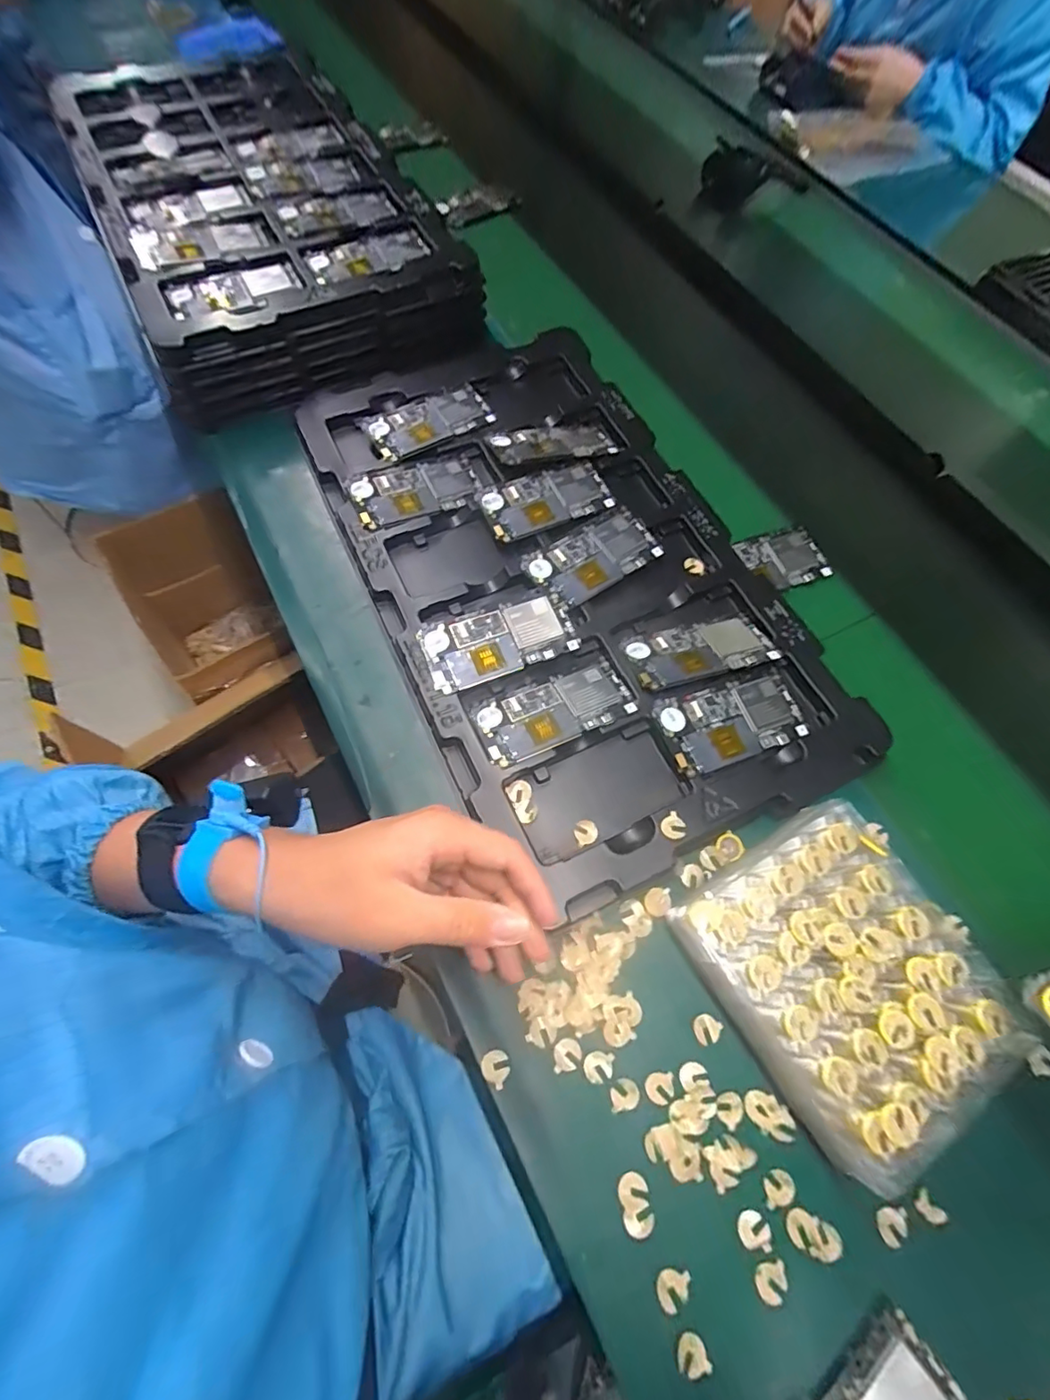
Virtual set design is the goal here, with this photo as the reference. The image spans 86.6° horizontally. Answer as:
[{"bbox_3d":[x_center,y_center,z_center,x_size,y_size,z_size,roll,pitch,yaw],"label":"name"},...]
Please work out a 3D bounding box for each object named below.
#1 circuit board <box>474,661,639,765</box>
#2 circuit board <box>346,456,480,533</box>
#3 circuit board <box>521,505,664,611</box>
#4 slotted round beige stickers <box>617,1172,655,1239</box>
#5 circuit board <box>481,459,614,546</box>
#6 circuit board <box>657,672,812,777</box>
[{"bbox_3d":[0.023,0.008,0.448,0.124,0.012,0.058,-22,69,-11],"label":"circuit board"},{"bbox_3d":[-0.104,-0.202,0.532,0.120,0.009,0.060,-24,69,-11],"label":"circuit board"},{"bbox_3d":[0.063,-0.131,0.508,0.122,0.007,0.065,-31,71,-14],"label":"circuit board"},{"bbox_3d":[0.066,0.301,0.332,0.018,0.004,0.030,-12,67,-7],"label":"slotted round beige stickers"},{"bbox_3d":[0.022,-0.193,0.534,0.122,0.006,0.061,-22,69,-11],"label":"circuit board"},{"bbox_3d":[0.169,0.017,0.449,0.119,0.011,0.062,-17,68,-9],"label":"circuit board"}]

